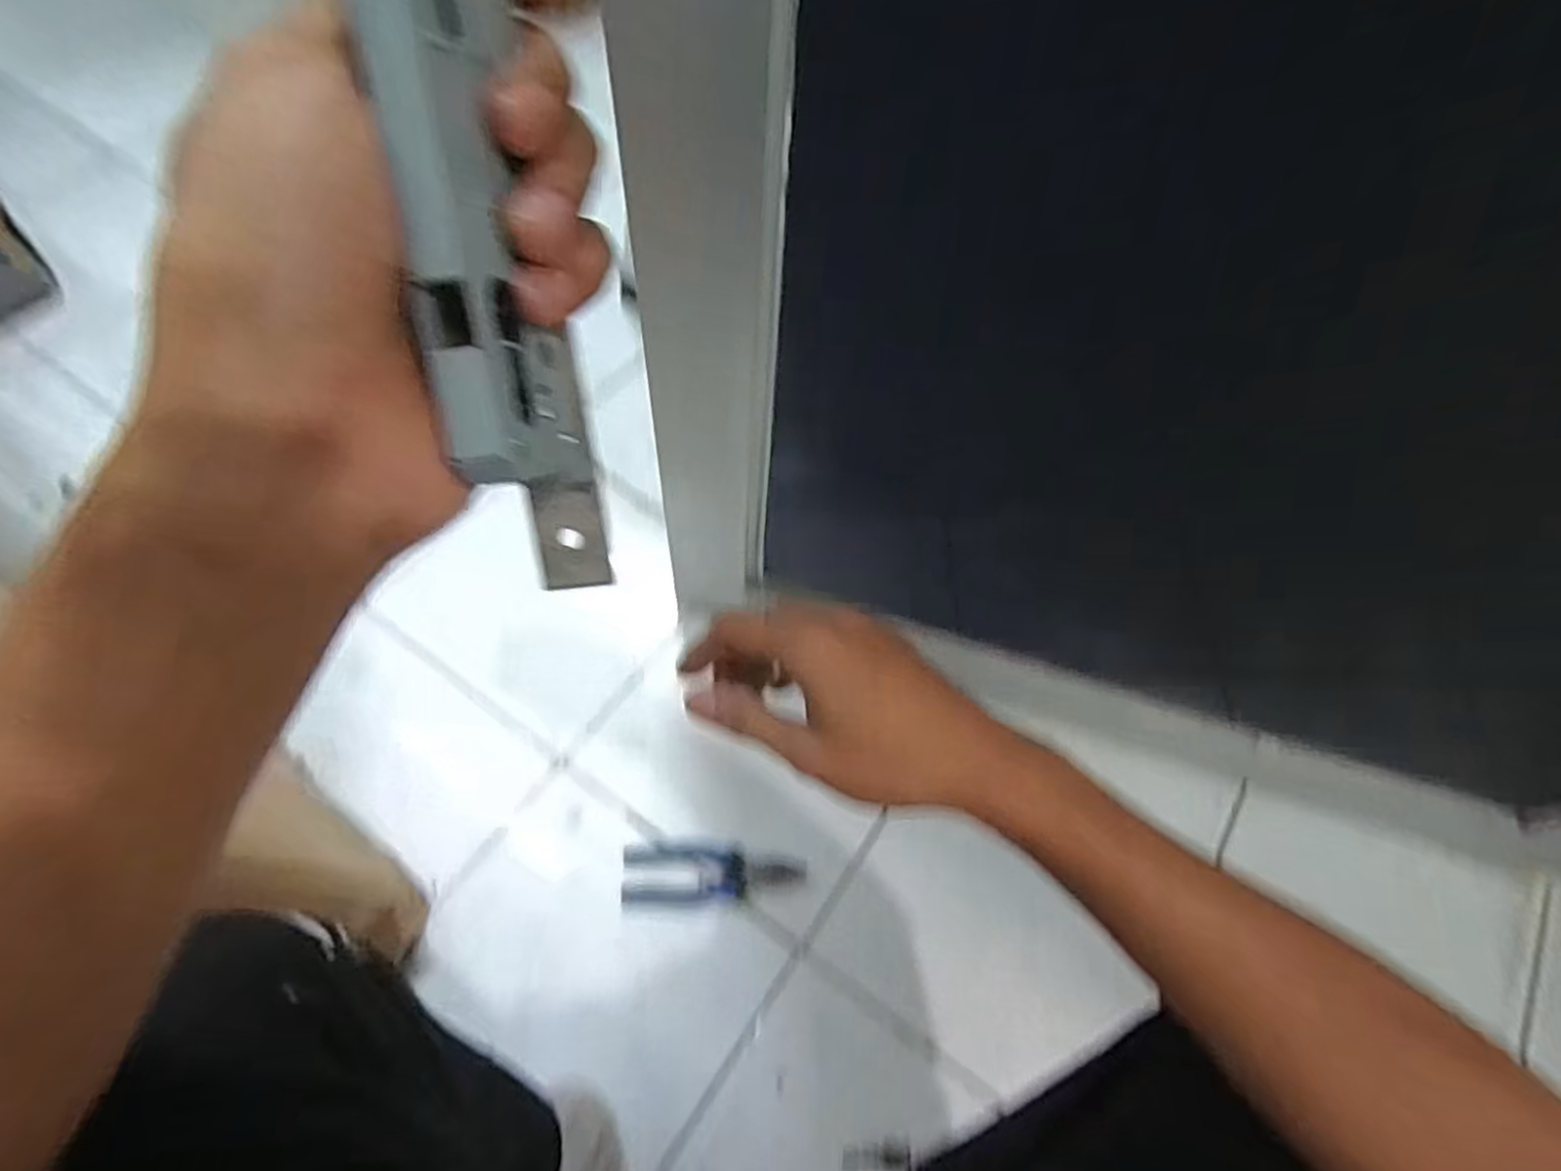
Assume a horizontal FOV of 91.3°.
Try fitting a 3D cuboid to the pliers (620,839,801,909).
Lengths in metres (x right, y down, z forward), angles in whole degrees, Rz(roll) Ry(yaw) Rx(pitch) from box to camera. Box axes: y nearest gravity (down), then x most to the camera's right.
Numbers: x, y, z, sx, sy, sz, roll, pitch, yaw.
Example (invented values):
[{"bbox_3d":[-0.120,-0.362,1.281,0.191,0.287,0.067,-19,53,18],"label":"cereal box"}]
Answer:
[{"bbox_3d":[-0.064,0.272,0.728,0.171,0.024,0.060,0,62,-5],"label":"pliers"}]

